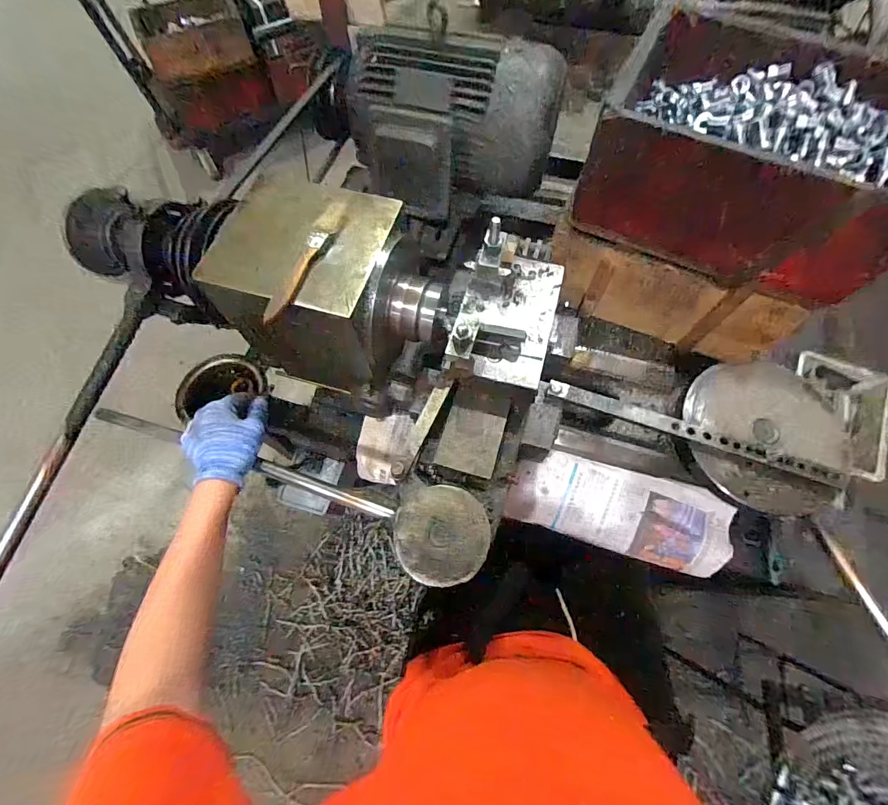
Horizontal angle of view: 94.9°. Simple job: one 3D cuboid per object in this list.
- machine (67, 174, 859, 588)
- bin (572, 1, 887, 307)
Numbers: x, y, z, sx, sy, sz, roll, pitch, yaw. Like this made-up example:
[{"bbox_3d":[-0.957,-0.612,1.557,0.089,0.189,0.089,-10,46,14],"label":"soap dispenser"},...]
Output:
[{"bbox_3d":[-0.004,0.024,0.546,0.862,0.364,0.362,13,68,0],"label":"machine"},{"bbox_3d":[0.379,-0.302,0.512,0.334,0.143,0.240,26,70,12],"label":"bin"}]

